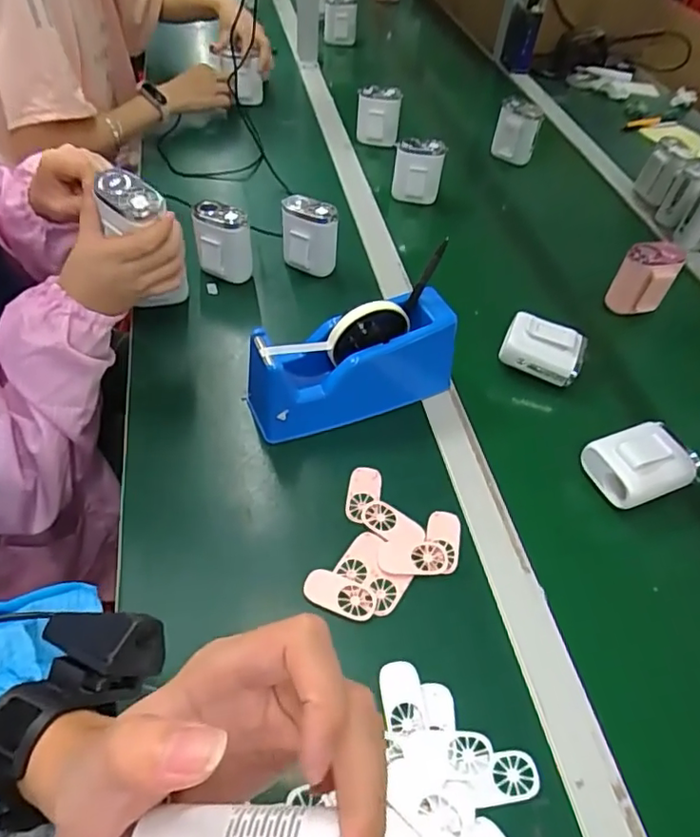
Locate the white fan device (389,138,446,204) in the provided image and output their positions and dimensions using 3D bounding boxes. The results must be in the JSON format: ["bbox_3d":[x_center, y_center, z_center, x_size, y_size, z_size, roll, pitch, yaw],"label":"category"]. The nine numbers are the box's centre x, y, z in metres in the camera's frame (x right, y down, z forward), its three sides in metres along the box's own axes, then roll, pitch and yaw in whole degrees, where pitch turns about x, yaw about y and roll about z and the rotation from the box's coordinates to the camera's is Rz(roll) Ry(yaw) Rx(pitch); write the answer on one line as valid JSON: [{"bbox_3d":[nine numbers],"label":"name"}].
[{"bbox_3d":[0.098,-0.357,0.828,0.068,0.087,0.036,14,53,8],"label":"white fan device"}]

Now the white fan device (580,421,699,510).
[{"bbox_3d":[0.273,0.039,0.531,0.091,0.037,0.066,-18,56,-16],"label":"white fan device"}]

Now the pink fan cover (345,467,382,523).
[{"bbox_3d":[0.013,0.069,0.519,0.029,0.005,0.056,7,53,2],"label":"pink fan cover"}]

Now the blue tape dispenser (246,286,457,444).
[{"bbox_3d":[0.002,-0.053,0.553,0.206,0.101,0.067,-19,56,-17],"label":"blue tape dispenser"}]

